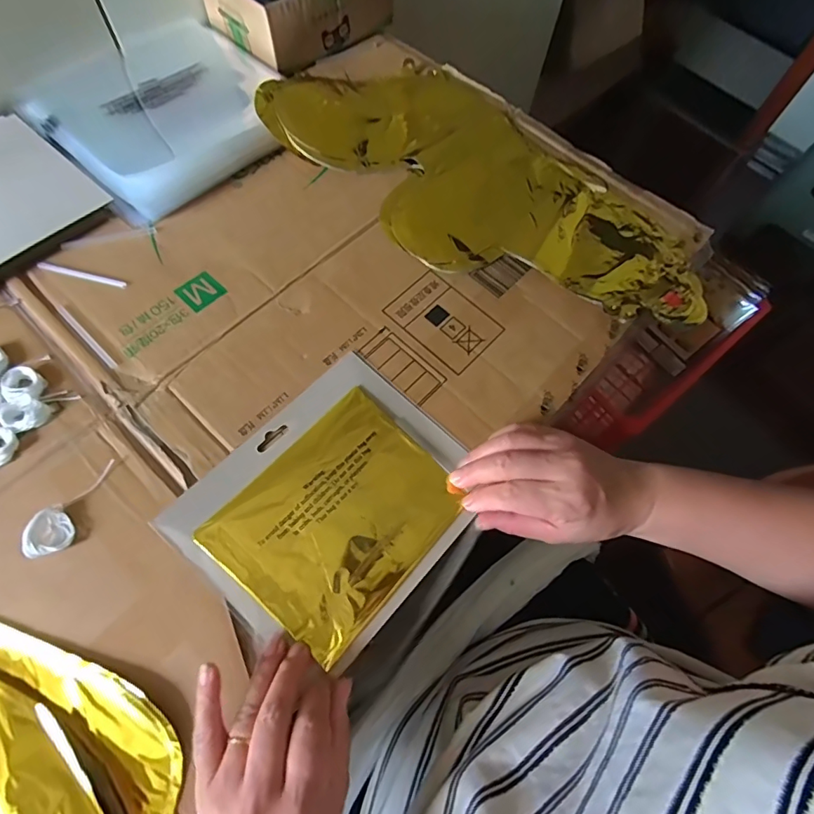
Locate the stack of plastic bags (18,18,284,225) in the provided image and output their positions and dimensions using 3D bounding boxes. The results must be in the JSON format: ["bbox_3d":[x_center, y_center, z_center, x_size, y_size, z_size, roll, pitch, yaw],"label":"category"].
[{"bbox_3d":[-0.250,-0.321,0.509,0.233,0.026,0.233,-41,74,-19],"label":"stack of plastic bags"}]

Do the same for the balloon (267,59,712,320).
[{"bbox_3d":[0.083,-0.217,0.470,0.223,0.033,0.421,-39,73,-19],"label":"balloon"}]

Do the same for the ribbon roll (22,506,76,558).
[{"bbox_3d":[-0.241,0.085,0.323,0.027,0.014,0.028,1,65,-3],"label":"ribbon roll"}]

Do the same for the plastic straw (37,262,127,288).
[{"bbox_3d":[-0.284,-0.116,0.418,0.083,0.004,0.007,15,65,4],"label":"plastic straw"}]

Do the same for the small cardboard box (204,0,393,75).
[{"bbox_3d":[-0.124,-0.481,0.557,0.186,0.068,0.136,-41,74,-19],"label":"small cardboard box"}]

